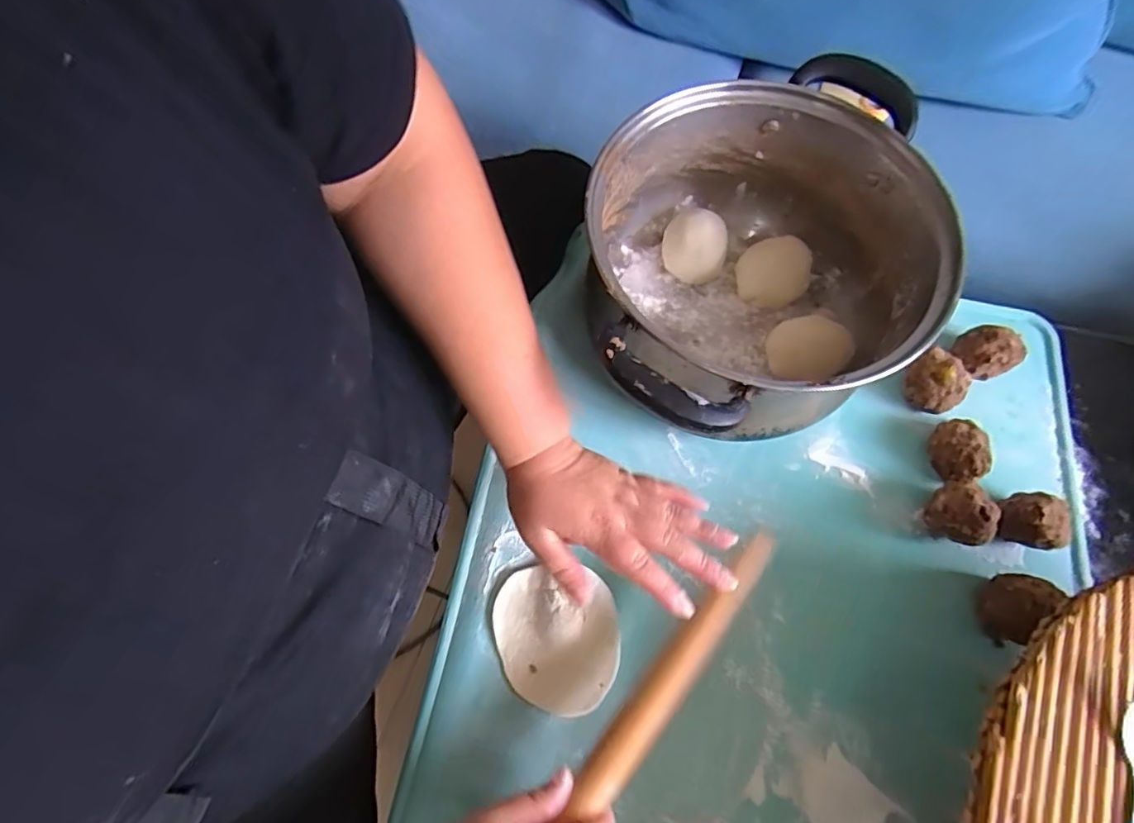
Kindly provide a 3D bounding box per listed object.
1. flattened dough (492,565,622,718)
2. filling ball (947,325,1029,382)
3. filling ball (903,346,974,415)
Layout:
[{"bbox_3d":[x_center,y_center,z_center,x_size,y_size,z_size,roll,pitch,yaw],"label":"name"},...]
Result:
[{"bbox_3d":[-0.006,0.163,0.410,0.087,0.017,0.100,-12,69,-7],"label":"flattened dough"},{"bbox_3d":[0.365,-0.050,0.498,0.048,0.044,0.044,1,68,-2],"label":"filling ball"},{"bbox_3d":[0.314,-0.024,0.484,0.038,0.045,0.047,-38,74,-15],"label":"filling ball"}]

